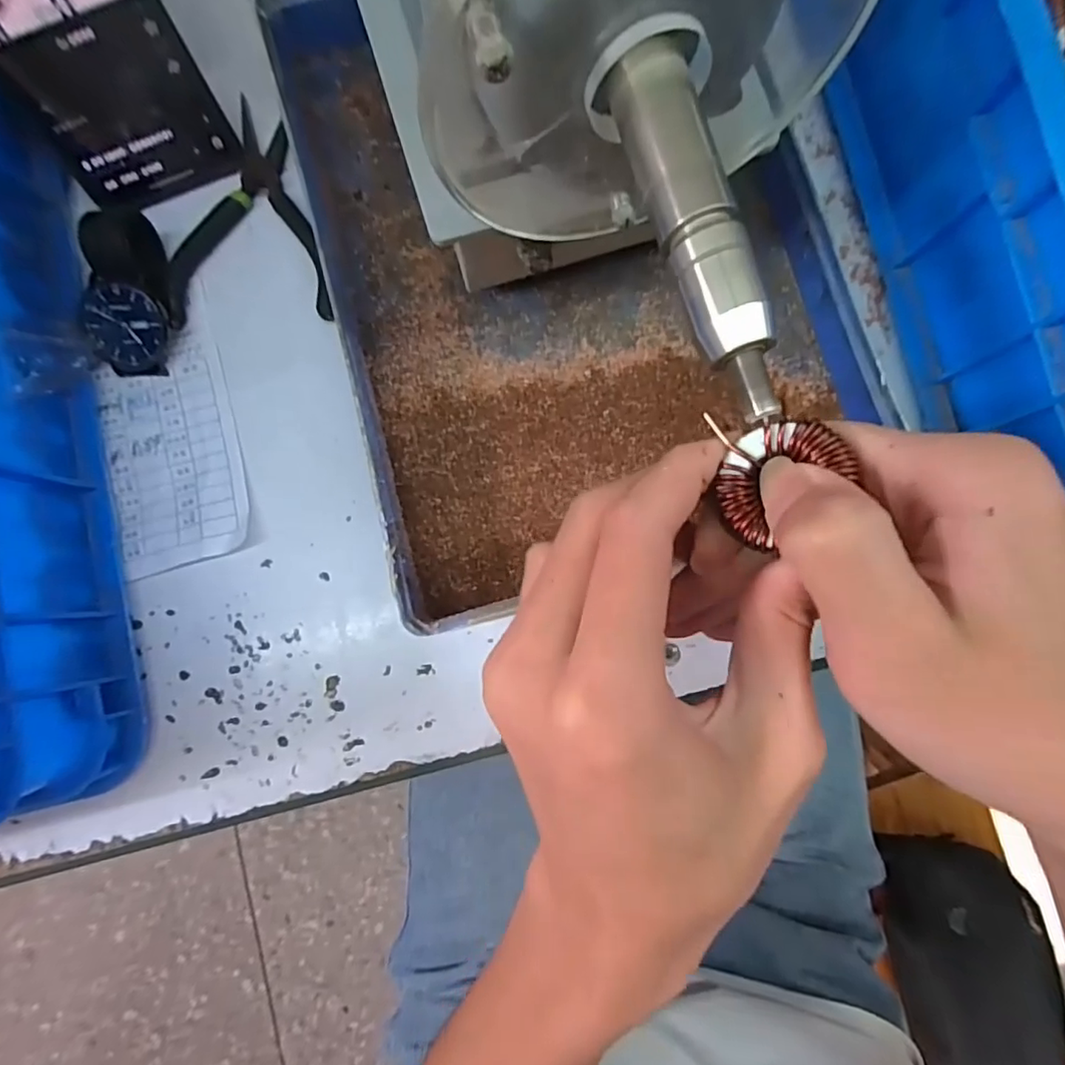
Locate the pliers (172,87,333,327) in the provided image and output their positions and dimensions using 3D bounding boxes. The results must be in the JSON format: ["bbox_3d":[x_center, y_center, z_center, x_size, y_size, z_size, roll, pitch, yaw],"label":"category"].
[{"bbox_3d":[-0.143,-0.162,0.289,0.073,0.010,0.113,-2,85,-1],"label":"pliers"}]

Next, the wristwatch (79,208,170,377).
[{"bbox_3d":[-0.195,-0.115,0.274,0.033,0.028,0.074,3,98,5],"label":"wristwatch"}]

